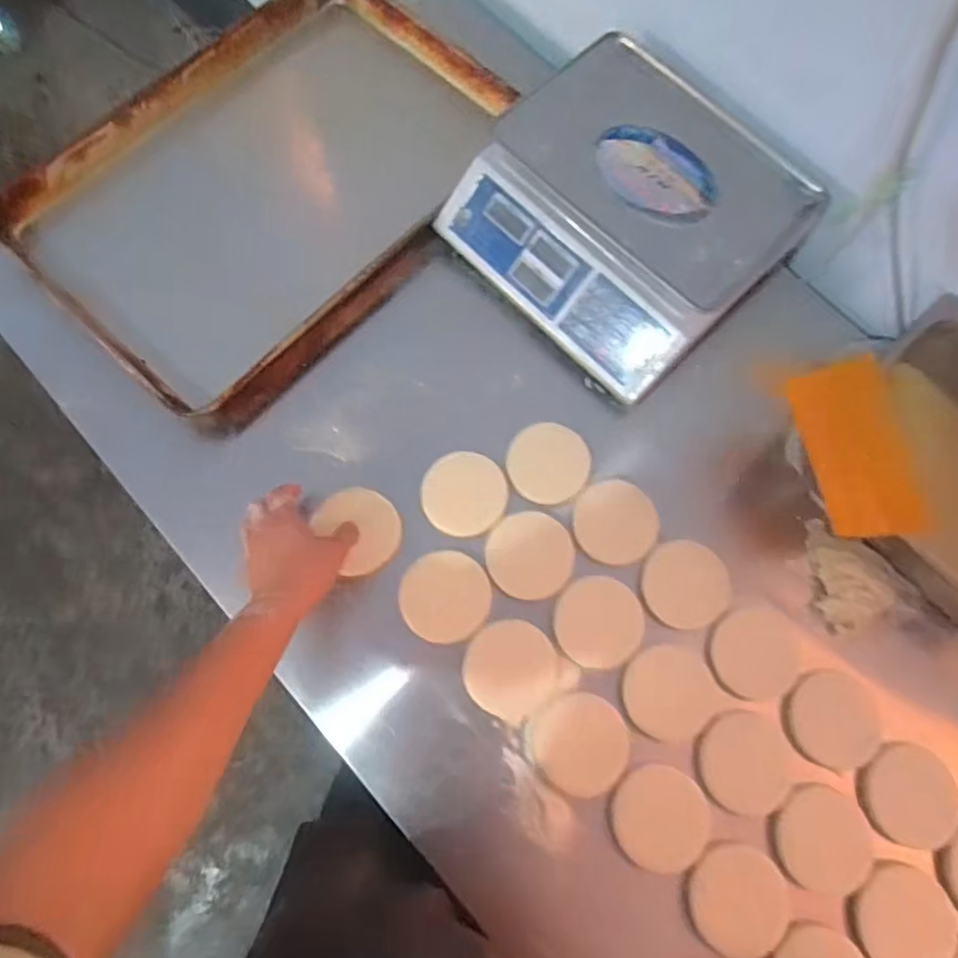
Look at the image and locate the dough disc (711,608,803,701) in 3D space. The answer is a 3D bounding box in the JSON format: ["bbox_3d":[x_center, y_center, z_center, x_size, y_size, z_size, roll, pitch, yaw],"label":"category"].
[{"bbox_3d":[0.297,0.187,0.663,0.091,0.007,0.091,-1,84,7],"label":"dough disc"}]

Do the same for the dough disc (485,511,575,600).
[{"bbox_3d":[0.057,0.084,0.678,0.094,0.018,0.091,0,74,-1],"label":"dough disc"}]

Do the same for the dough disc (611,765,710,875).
[{"bbox_3d":[0.182,0.341,0.621,0.088,0.014,0.094,0,74,-1],"label":"dough disc"}]

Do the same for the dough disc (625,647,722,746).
[{"bbox_3d":[0.204,0.226,0.660,0.097,0.004,0.094,0,74,-1],"label":"dough disc"}]

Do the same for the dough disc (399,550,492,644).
[{"bbox_3d":[-0.037,0.126,0.665,0.095,0.018,0.092,0,74,-1],"label":"dough disc"}]

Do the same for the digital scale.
[{"bbox_3d":[0.176,-0.315,0.740,0.323,0.117,0.336,-42,79,-11],"label":"digital scale"}]

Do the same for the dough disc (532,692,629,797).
[{"bbox_3d":[0.106,0.274,0.645,0.095,0.005,0.099,0,74,-1],"label":"dough disc"}]

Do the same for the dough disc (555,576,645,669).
[{"bbox_3d":[0.131,0.154,0.670,0.093,0.014,0.093,0,74,-1],"label":"dough disc"}]

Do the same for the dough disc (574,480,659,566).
[{"bbox_3d":[0.154,0.049,0.693,0.090,0.012,0.092,0,74,-1],"label":"dough disc"}]

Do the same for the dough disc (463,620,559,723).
[{"bbox_3d":[0.034,0.199,0.656,0.096,0.012,0.096,0,74,-1],"label":"dough disc"}]

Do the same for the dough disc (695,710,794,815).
[{"bbox_3d":[0.275,0.292,0.641,0.096,0.005,0.095,0,74,-1],"label":"dough disc"}]

